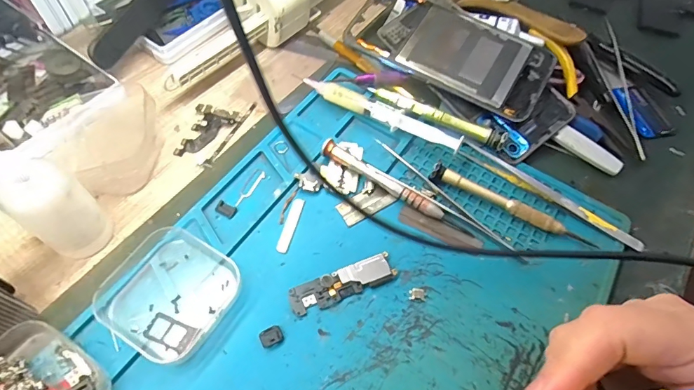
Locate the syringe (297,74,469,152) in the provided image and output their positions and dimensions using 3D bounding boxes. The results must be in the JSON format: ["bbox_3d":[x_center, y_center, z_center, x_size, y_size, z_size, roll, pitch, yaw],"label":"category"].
[{"bbox_3d":[0.022,-0.062,0.303,0.131,0.017,0.017,29,62,13],"label":"syringe"}]

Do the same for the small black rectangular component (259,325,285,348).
[{"bbox_3d":[-0.042,0.079,0.225,0.012,0.004,0.010,-25,64,-18],"label":"small black rectangular component"}]

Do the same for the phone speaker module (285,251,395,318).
[{"bbox_3d":[-0.002,0.053,0.243,0.064,0.004,0.018,-20,63,-15],"label":"phone speaker module"}]

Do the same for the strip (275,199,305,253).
[{"bbox_3d":[-0.037,0.019,0.261,0.008,0.004,0.039,14,59,4],"label":"strip"}]

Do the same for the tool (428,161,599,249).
[{"bbox_3d":[0.110,0.006,0.270,0.112,0.015,0.010,24,61,10],"label":"tool"}]

